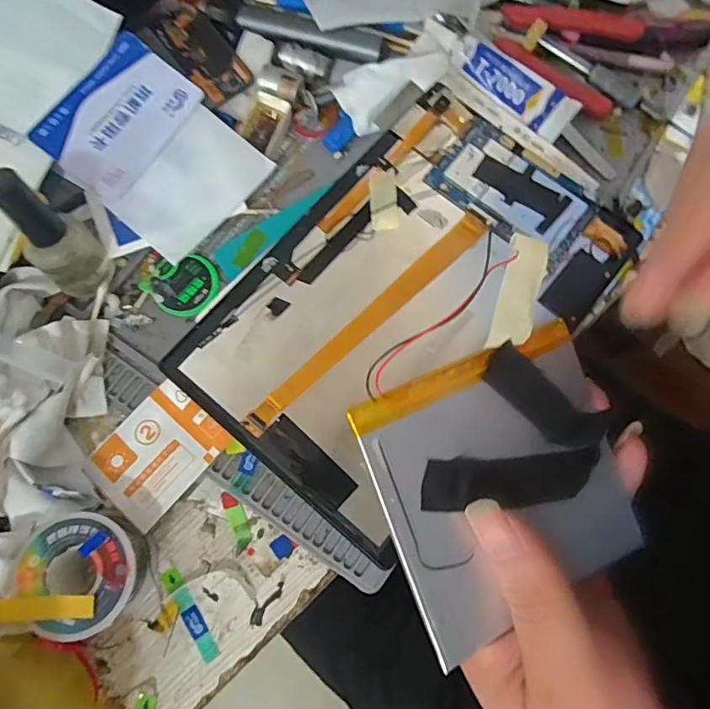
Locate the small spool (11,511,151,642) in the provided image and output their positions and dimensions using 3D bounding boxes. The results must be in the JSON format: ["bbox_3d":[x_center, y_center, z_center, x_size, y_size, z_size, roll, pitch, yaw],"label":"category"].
[{"bbox_3d":[-0.128,0.104,0.243,0.049,0.034,0.052,0,75,-2],"label":"small spool"}]

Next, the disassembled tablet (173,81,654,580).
[{"bbox_3d":[0.032,-0.031,0.283,0.153,0.015,0.237,40,77,9],"label":"disassembled tablet"}]

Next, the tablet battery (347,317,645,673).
[{"bbox_3d":[0.056,0.046,0.184,0.094,0.004,0.093,-22,92,-16],"label":"tablet battery"}]

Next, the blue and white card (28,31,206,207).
[{"bbox_3d":[-0.135,-0.135,0.286,0.055,0.006,0.085,37,78,-17],"label":"blue and white card"}]

